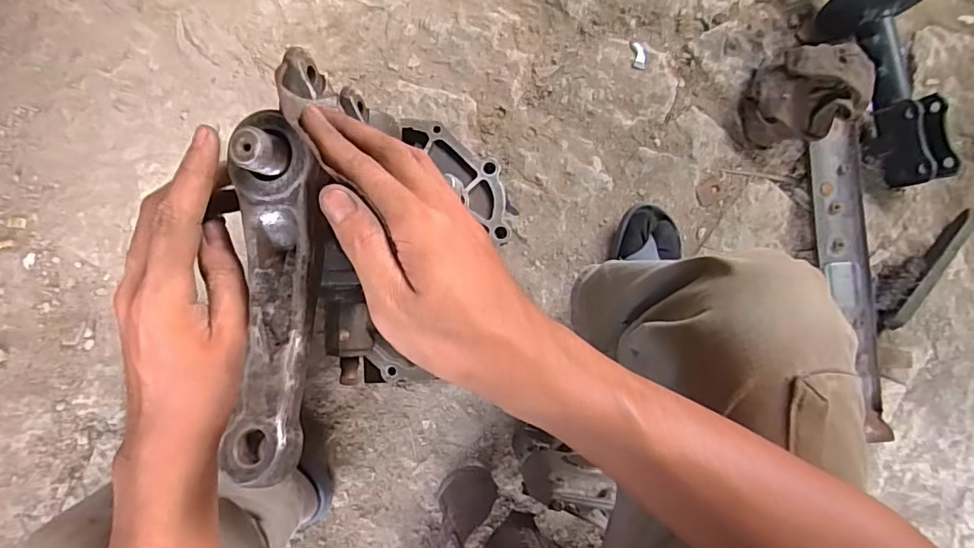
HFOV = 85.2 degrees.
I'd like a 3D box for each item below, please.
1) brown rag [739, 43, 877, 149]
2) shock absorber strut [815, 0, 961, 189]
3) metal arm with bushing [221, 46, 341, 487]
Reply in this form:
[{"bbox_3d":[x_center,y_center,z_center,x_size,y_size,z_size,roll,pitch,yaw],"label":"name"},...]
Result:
[{"bbox_3d":[0.476,-0.272,0.803,0.147,0.114,0.129,-11,85,-5],"label":"brown rag"},{"bbox_3d":[0.588,-0.425,0.804,0.127,0.123,0.586,-14,85,-5],"label":"shock absorber strut"},{"bbox_3d":[-0.101,-0.010,0.252,0.042,0.036,0.202,0,81,-4],"label":"metal arm with bushing"}]

